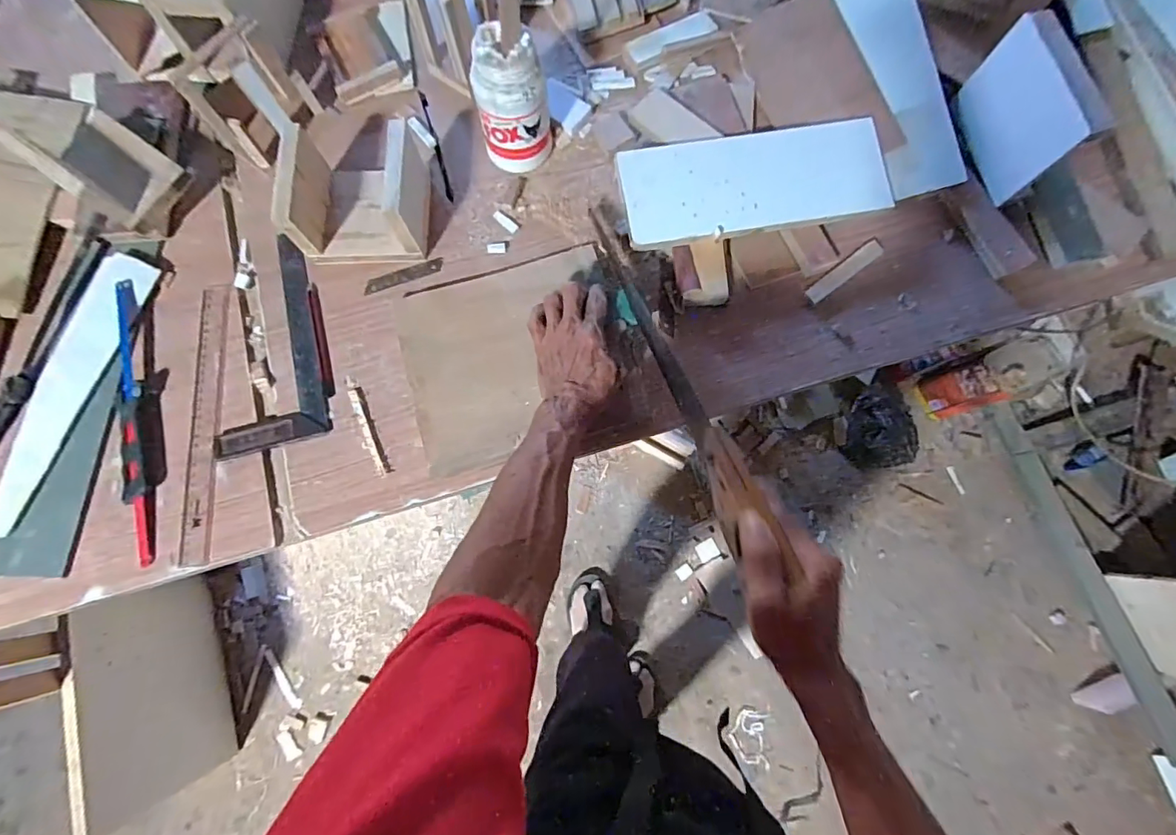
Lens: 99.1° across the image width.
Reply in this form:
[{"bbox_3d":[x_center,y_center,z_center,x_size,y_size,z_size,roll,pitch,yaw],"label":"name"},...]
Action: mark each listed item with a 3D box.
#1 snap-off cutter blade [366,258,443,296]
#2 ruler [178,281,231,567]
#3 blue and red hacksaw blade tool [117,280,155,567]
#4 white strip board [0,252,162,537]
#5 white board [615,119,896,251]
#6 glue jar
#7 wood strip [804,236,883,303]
[{"bbox_3d":[-0.211,-0.162,0.576,0.090,0.004,0.019,-21,79,-6],"label":"snap-off cutter blade"},{"bbox_3d":[-0.404,0.002,0.530,0.030,0.005,0.294,-4,77,-4],"label":"ruler"},{"bbox_3d":[-0.474,-0.001,0.519,0.023,0.009,0.300,-13,78,-4],"label":"blue and red hacksaw blade tool"},{"bbox_3d":[-0.551,-0.035,0.526,0.073,0.012,0.302,14,78,2],"label":"white strip board"},{"bbox_3d":[0.186,-0.266,0.562,0.297,0.016,0.114,-13,85,-5],"label":"white board"},{"bbox_3d":[-0.081,-0.344,0.549,0.075,0.130,0.066,-7,78,-3],"label":"glue jar"},{"bbox_3d":[0.297,-0.169,0.576,0.113,0.009,0.022,-38,81,-9],"label":"wood strip"}]

